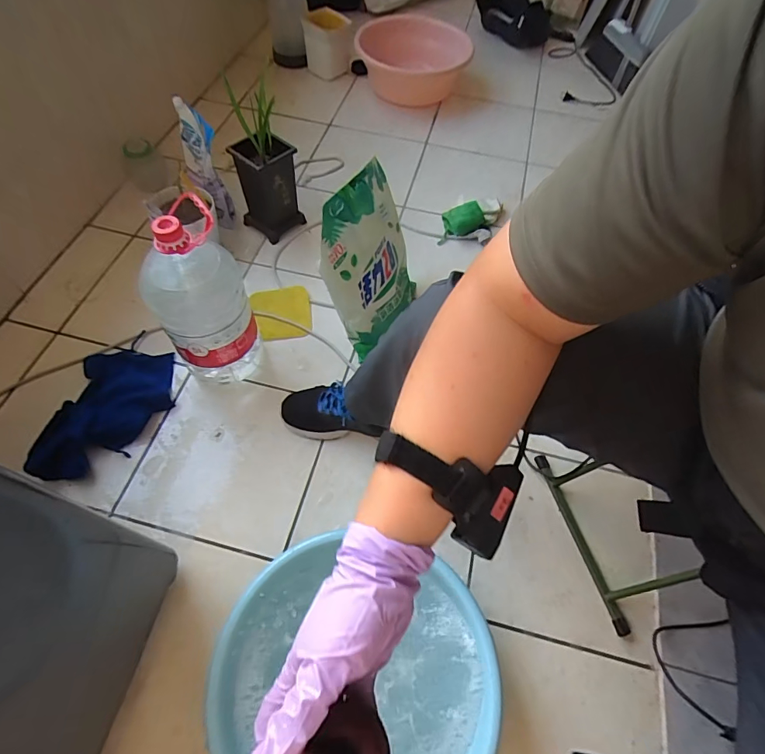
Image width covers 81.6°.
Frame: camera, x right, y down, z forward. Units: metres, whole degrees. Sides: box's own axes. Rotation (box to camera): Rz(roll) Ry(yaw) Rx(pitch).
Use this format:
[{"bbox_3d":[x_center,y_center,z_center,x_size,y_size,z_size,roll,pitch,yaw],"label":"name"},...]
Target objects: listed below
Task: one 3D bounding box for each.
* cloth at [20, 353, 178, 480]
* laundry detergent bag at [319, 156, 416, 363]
[{"bbox_3d":[-0.499,0.063,0.813,0.180,0.044,0.255,4,60,-2],"label":"cloth"},{"bbox_3d":[-0.028,-0.232,0.871,0.060,0.285,0.255,9,51,37],"label":"laundry detergent bag"}]

